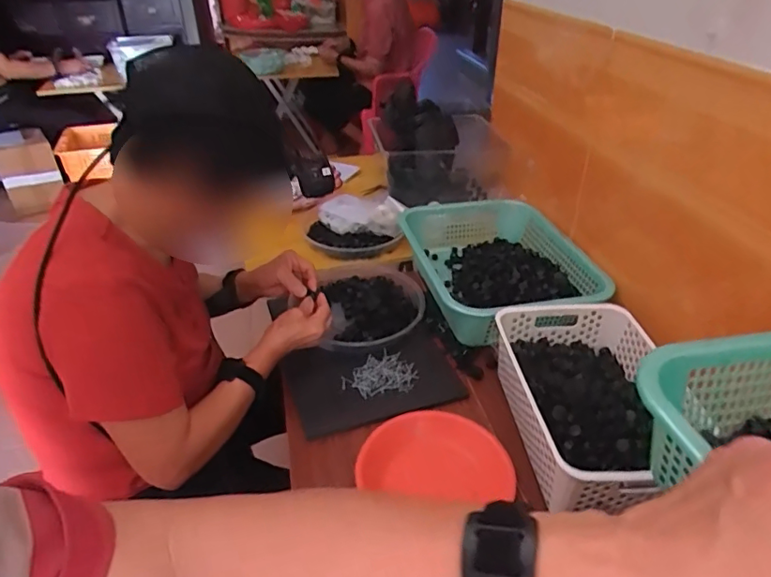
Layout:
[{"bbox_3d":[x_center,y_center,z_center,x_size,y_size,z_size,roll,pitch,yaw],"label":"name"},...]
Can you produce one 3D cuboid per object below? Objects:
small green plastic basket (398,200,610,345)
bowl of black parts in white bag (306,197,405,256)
[{"bbox_3d":[0.213,-0.043,1.033,0.304,0.087,0.400,-8,35,-11],"label":"small green plastic basket"},{"bbox_3d":[-0.066,-0.132,1.178,0.200,0.077,0.172,-3,34,-3],"label":"bowl of black parts in white bag"}]

